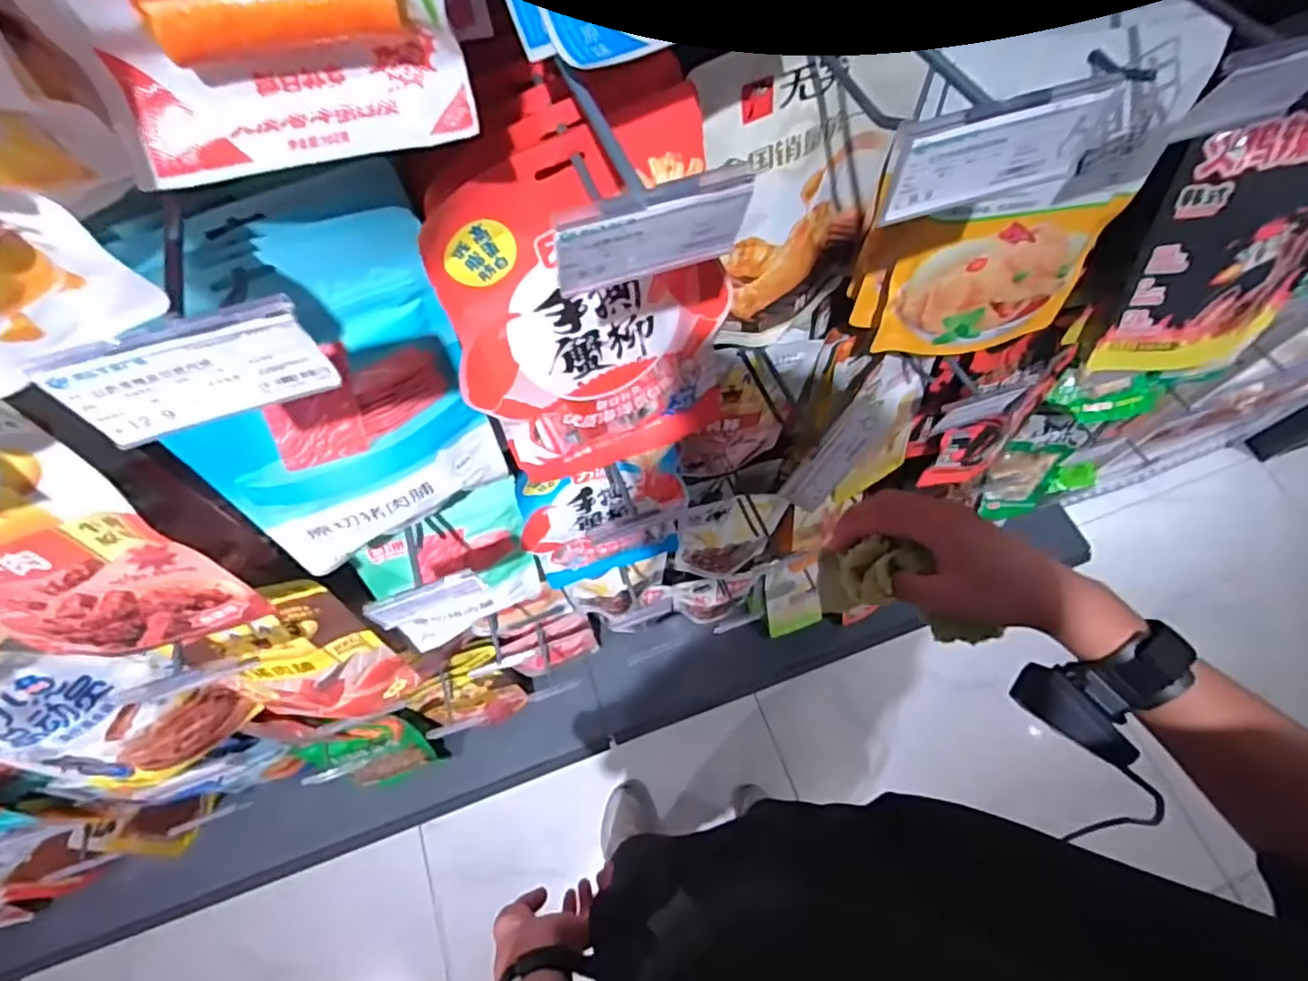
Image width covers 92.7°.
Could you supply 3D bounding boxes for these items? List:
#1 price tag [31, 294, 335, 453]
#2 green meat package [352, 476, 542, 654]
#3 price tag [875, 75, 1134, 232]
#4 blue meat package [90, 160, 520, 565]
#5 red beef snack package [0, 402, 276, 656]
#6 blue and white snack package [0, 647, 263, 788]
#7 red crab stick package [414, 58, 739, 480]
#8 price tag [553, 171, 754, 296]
[{"bbox_3d":[-0.164,-0.042,0.226,0.081,0.044,0.009,-20,67,-8],"label":"price tag"},{"bbox_3d":[-0.206,0.090,0.661,0.158,0.224,0.018,-20,54,-16],"label":"green meat package"},{"bbox_3d":[0.149,-0.151,0.277,0.109,0.047,0.012,-18,63,-9],"label":"price tag"},{"bbox_3d":[-0.194,-0.052,0.388,0.158,0.249,0.038,-30,57,-17],"label":"blue meat package"},{"bbox_3d":[-0.348,0.041,0.354,0.142,0.199,0.013,-15,50,-4],"label":"red beef snack package"},{"bbox_3d":[-0.528,0.223,0.597,0.152,0.250,0.026,-34,55,-12],"label":"blue and white snack package"},{"bbox_3d":[-0.039,-0.116,0.423,0.184,0.275,0.043,-23,54,-13],"label":"red crab stick package"},{"bbox_3d":[0.000,-0.102,0.251,0.078,0.045,0.009,-19,67,-7],"label":"price tag"}]

